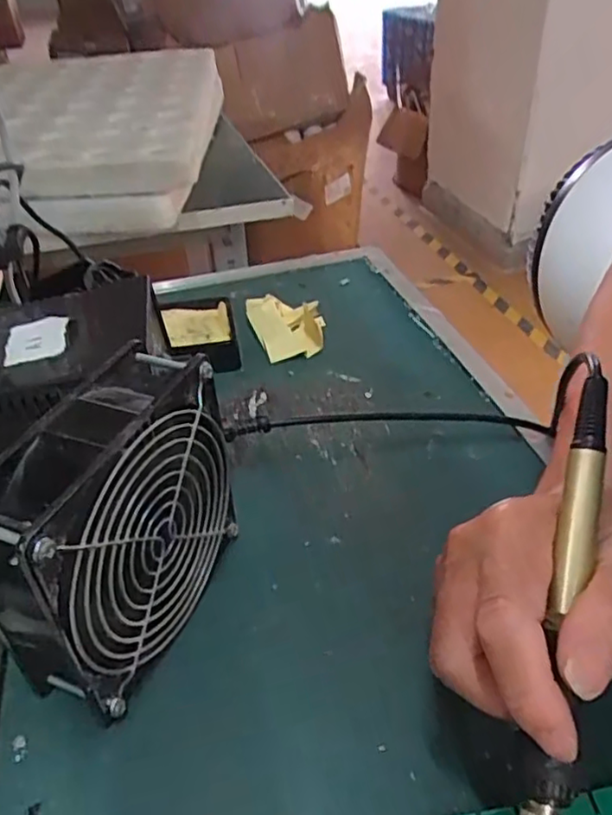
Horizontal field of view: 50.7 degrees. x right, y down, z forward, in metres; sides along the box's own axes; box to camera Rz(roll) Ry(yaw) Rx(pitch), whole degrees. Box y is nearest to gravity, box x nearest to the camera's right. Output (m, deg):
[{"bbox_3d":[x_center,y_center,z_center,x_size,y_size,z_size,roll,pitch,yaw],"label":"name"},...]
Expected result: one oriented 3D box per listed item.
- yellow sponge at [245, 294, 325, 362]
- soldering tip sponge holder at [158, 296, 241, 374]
[{"bbox_3d":[-0.013,-0.065,0.510,0.055,0.022,0.066,-11,38,-10],"label":"yellow sponge"},{"bbox_3d":[-0.082,-0.056,0.501,0.054,0.028,0.075,-10,38,-8],"label":"soldering tip sponge holder"}]

